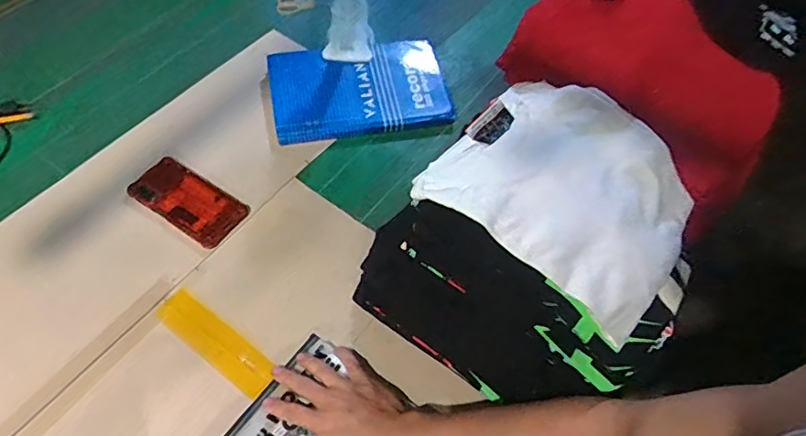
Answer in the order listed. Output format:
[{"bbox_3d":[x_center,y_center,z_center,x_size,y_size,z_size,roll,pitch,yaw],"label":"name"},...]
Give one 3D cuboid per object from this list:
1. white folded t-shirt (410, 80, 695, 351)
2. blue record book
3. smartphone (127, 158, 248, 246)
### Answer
[{"bbox_3d":[0.168,-0.028,0.546,0.249,0.062,0.208,31,60,14],"label":"white folded t-shirt"},{"bbox_3d":[-0.072,-0.211,0.880,0.283,0.040,0.178,-7,58,-9],"label":"blue record book"},{"bbox_3d":[-0.302,-0.026,0.755,0.156,0.015,0.082,31,60,15],"label":"smartphone"}]

